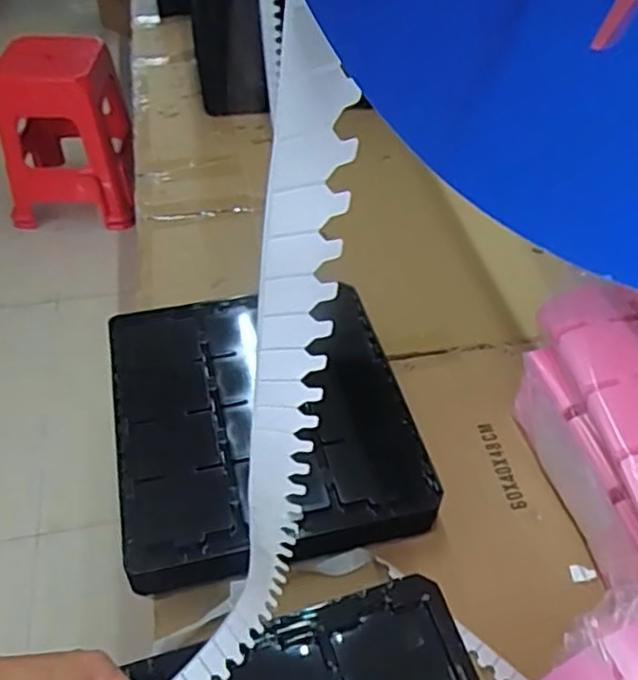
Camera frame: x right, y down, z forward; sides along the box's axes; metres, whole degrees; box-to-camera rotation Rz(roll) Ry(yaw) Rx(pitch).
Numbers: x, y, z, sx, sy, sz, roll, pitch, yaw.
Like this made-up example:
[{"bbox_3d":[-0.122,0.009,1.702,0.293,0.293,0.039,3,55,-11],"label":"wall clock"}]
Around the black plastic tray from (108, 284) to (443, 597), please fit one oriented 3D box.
[{"bbox_3d":[-0.074,0.099,0.863,0.346,0.077,0.382,-10,48,-10],"label":"black plastic tray"}]

